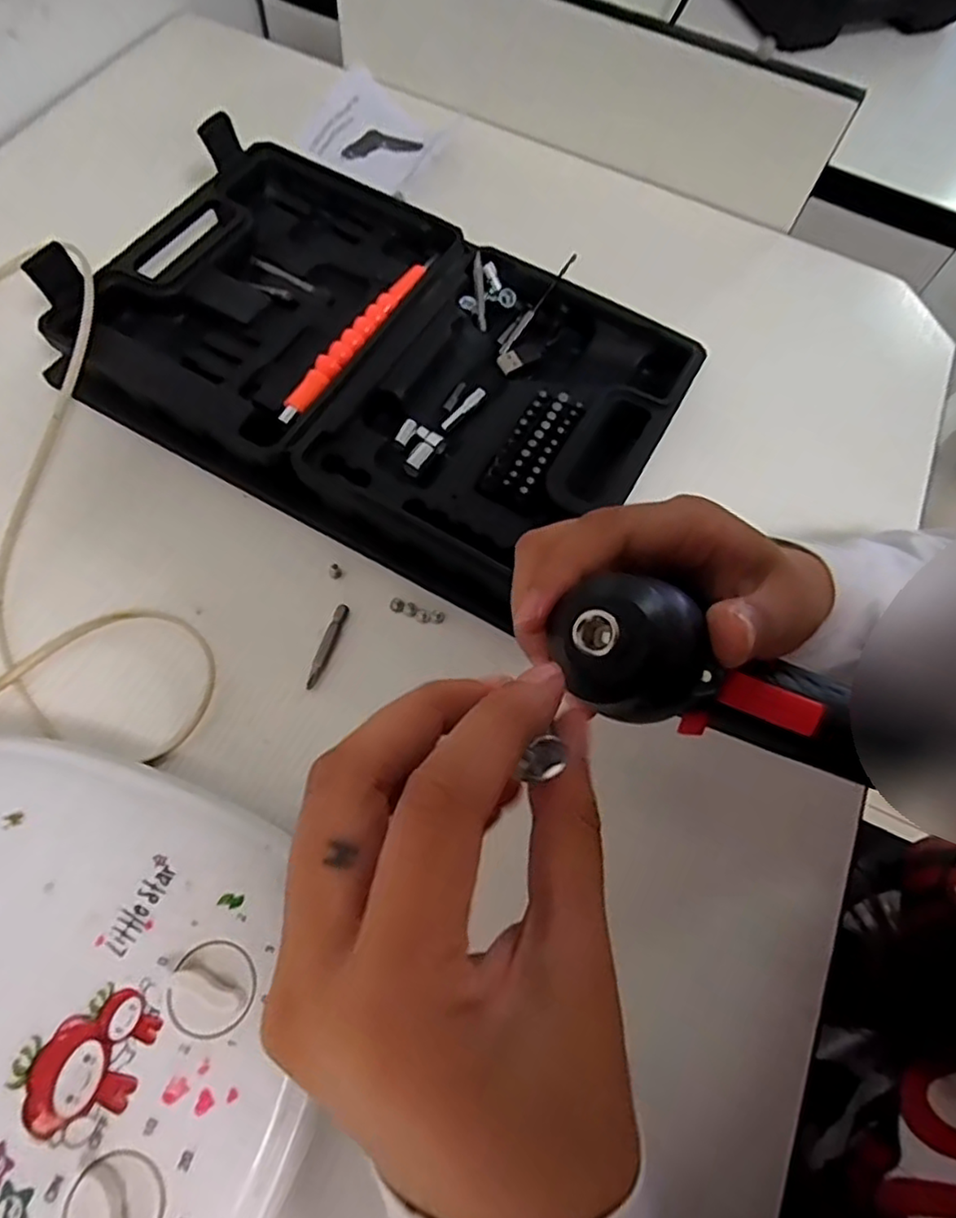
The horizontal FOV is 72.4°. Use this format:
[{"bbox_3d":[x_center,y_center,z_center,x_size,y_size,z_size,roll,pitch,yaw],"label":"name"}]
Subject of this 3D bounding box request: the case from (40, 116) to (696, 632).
[{"bbox_3d":[-0.058,-0.156,0.403,0.347,0.057,0.230,26,64,10],"label":"case"}]

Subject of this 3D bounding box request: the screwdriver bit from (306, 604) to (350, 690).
[{"bbox_3d":[-0.080,0.019,0.340,0.007,0.006,0.047,19,67,3],"label":"screwdriver bit"}]

